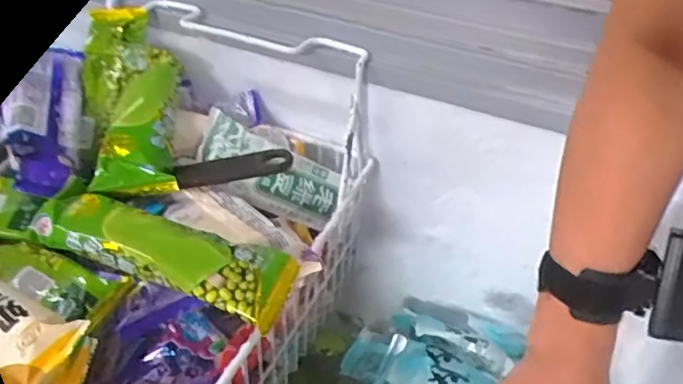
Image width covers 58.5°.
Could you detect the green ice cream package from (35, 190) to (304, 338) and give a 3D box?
[{"bbox_3d":[-0.123,0.037,0.430,0.181,0.033,0.056,16,43,16],"label":"green ice cream package"}]

